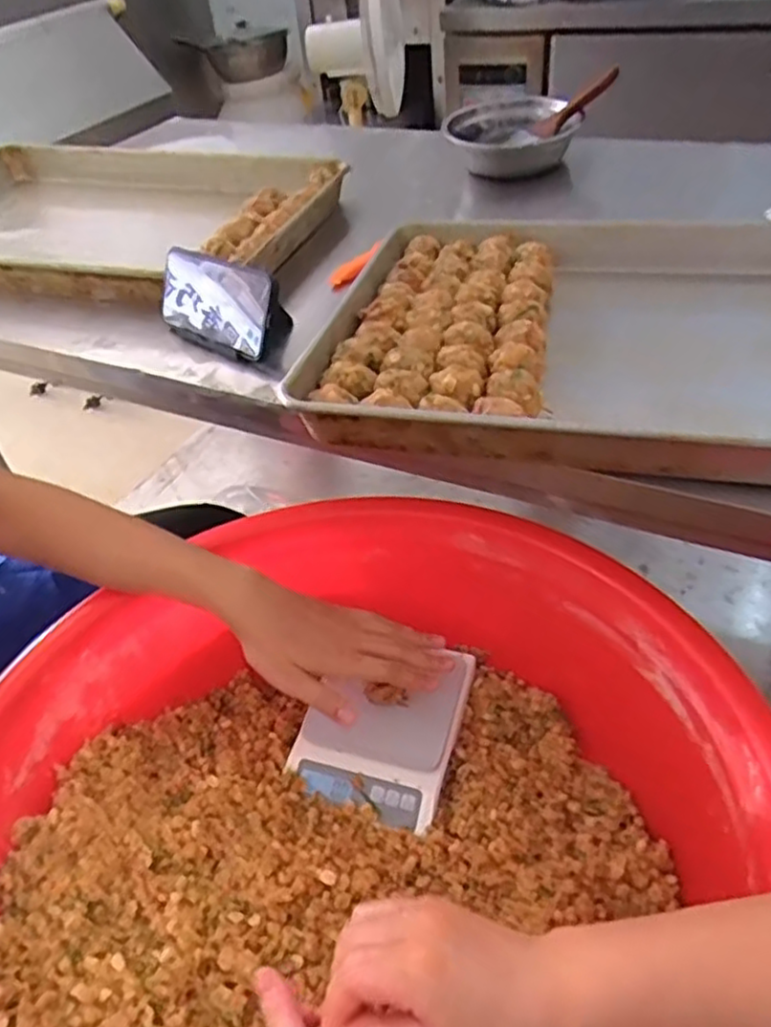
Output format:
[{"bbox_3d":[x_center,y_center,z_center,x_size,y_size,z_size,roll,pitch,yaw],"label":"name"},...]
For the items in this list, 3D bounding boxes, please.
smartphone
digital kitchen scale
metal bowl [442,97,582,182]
[{"bbox_3d":[-0.168,-0.208,0.678,0.168,0.078,0.013,27,22,33],"label":"smartphone"},{"bbox_3d":[-0.003,0.202,0.687,0.146,0.028,0.179,10,46,17],"label":"digital kitchen scale"},{"bbox_3d":[0.188,-0.565,1.044,0.190,0.075,0.210,-1,44,7],"label":"metal bowl"}]

